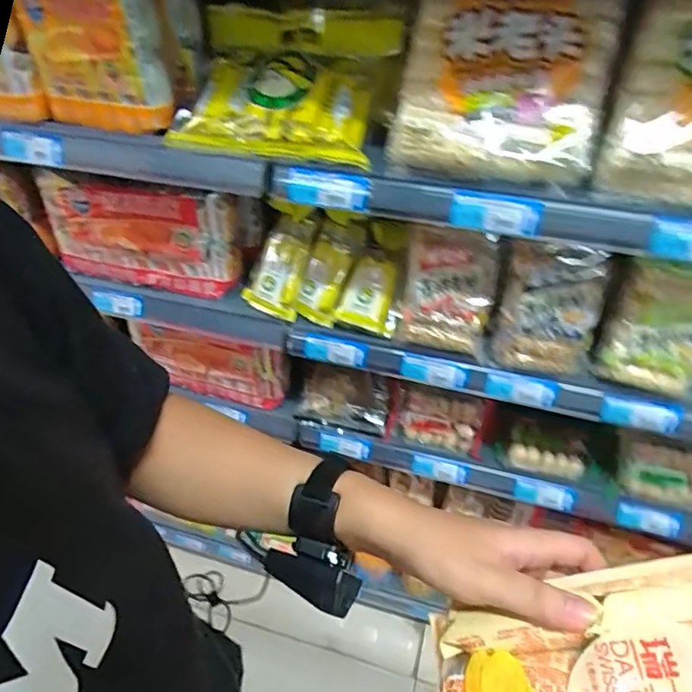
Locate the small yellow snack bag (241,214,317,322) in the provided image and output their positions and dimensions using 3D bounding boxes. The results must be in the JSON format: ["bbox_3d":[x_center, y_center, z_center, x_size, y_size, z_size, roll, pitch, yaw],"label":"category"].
[{"bbox_3d":[-0.105,-0.136,0.884,0.092,0.056,0.168,17,90,17],"label":"small yellow snack bag"}]

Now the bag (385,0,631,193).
[{"bbox_3d":[0.178,-0.315,0.598,0.225,0.263,0.075,15,1,15],"label":"bag"}]

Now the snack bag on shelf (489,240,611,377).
[{"bbox_3d":[0.276,-0.047,0.725,0.125,0.198,0.040,9,44,9],"label":"snack bag on shelf"}]

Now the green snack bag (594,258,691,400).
[{"bbox_3d":[0.417,-0.021,0.694,0.136,0.178,0.040,13,45,13],"label":"green snack bag"}]

